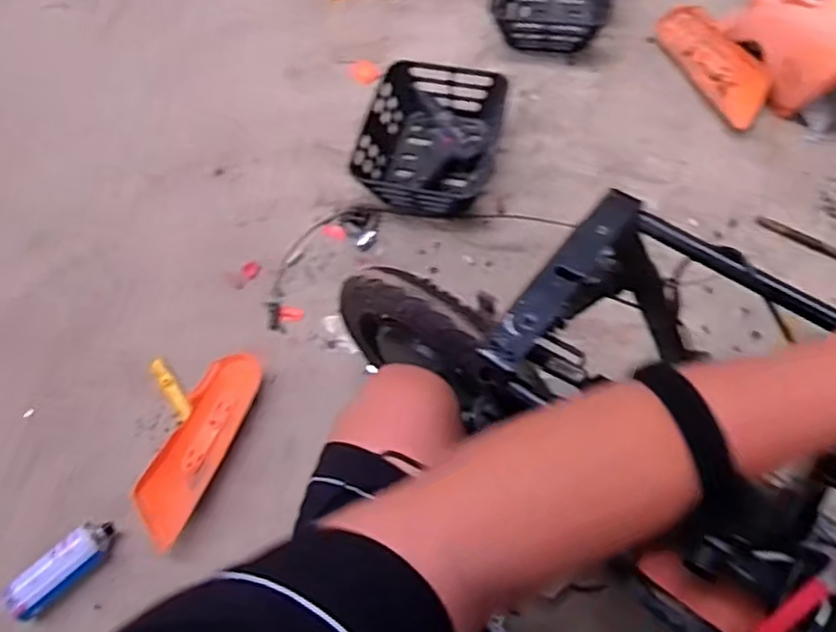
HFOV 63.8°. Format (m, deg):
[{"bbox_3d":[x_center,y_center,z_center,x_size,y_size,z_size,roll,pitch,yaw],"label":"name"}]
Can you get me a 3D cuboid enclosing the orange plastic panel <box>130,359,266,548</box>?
[{"bbox_3d":[-0.398,0.225,1.214,0.113,0.055,0.347,19,65,13],"label":"orange plastic panel"}]

